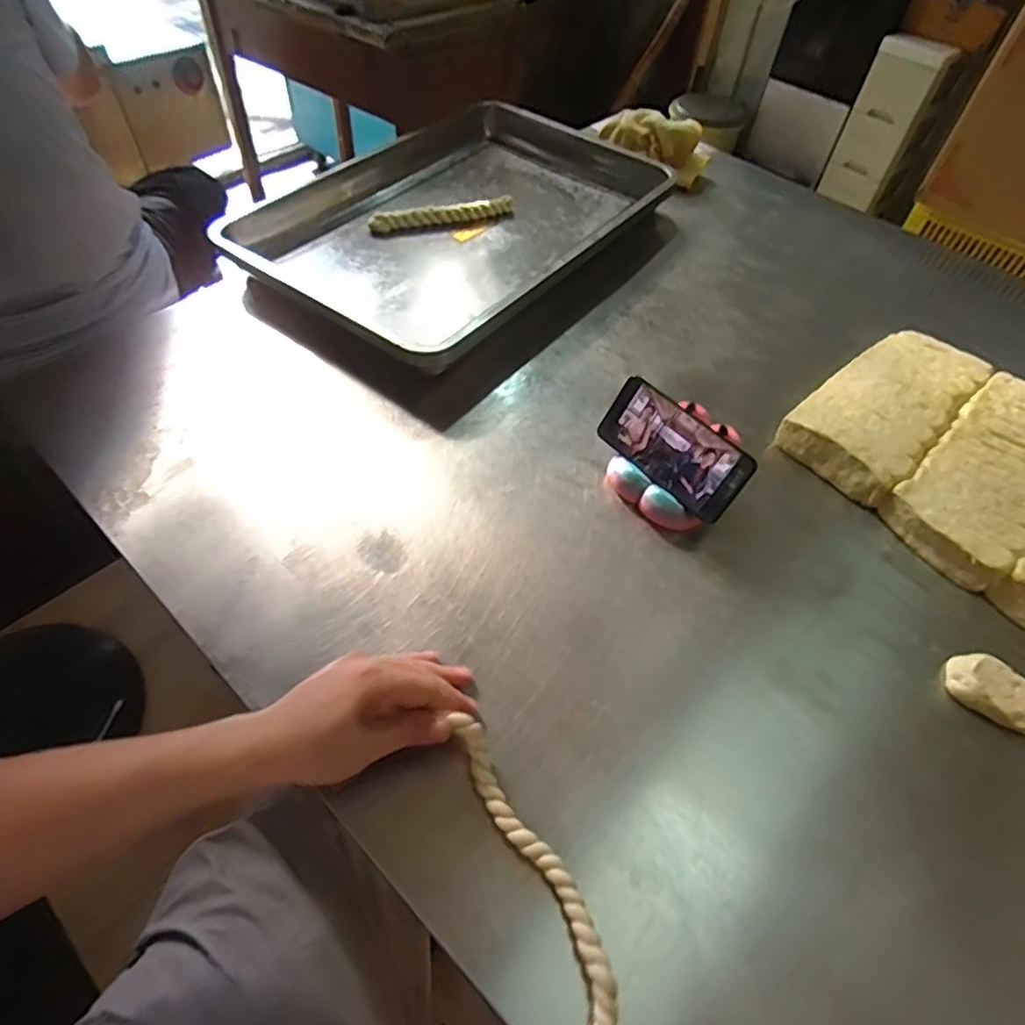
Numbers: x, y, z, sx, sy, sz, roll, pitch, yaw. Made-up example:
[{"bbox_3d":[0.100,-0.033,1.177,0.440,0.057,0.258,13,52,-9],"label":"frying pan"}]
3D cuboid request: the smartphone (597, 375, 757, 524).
[{"bbox_3d":[0.158,-0.065,0.613,0.009,0.074,0.158,-2,41,-51],"label":"smartphone"}]

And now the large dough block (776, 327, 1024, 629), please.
[{"bbox_3d":[0.504,-0.050,0.658,0.281,0.052,0.355,-34,61,-26],"label":"large dough block"}]

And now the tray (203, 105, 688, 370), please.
[{"bbox_3d":[-0.061,-0.439,0.896,0.404,0.058,0.629,33,57,21],"label":"tray"}]

